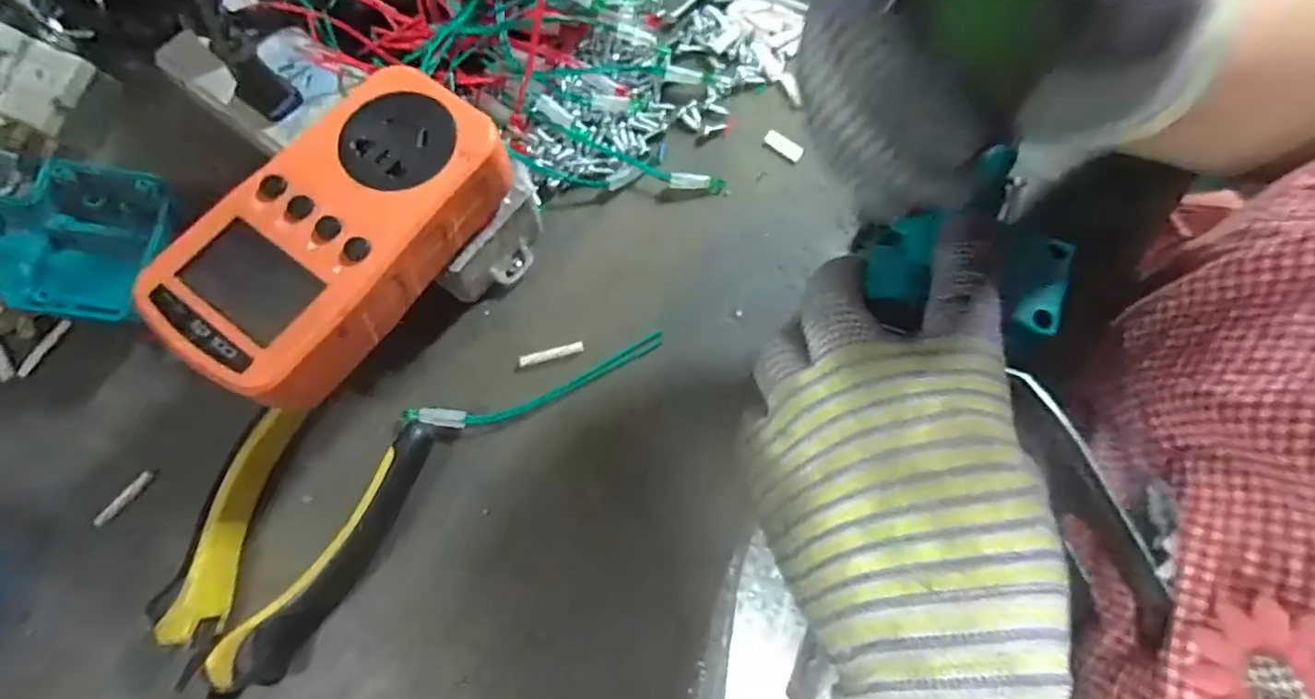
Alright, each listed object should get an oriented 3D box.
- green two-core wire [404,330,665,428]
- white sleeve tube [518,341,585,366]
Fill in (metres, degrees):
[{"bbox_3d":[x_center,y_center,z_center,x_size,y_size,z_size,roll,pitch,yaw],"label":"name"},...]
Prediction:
[{"bbox_3d":[-0.049,0.016,0.256,0.112,0.004,0.016,-18,72,-6],"label":"green two-core wire"},{"bbox_3d":[-0.046,0.001,0.261,0.028,0.004,0.005,-15,72,-7],"label":"white sleeve tube"}]

